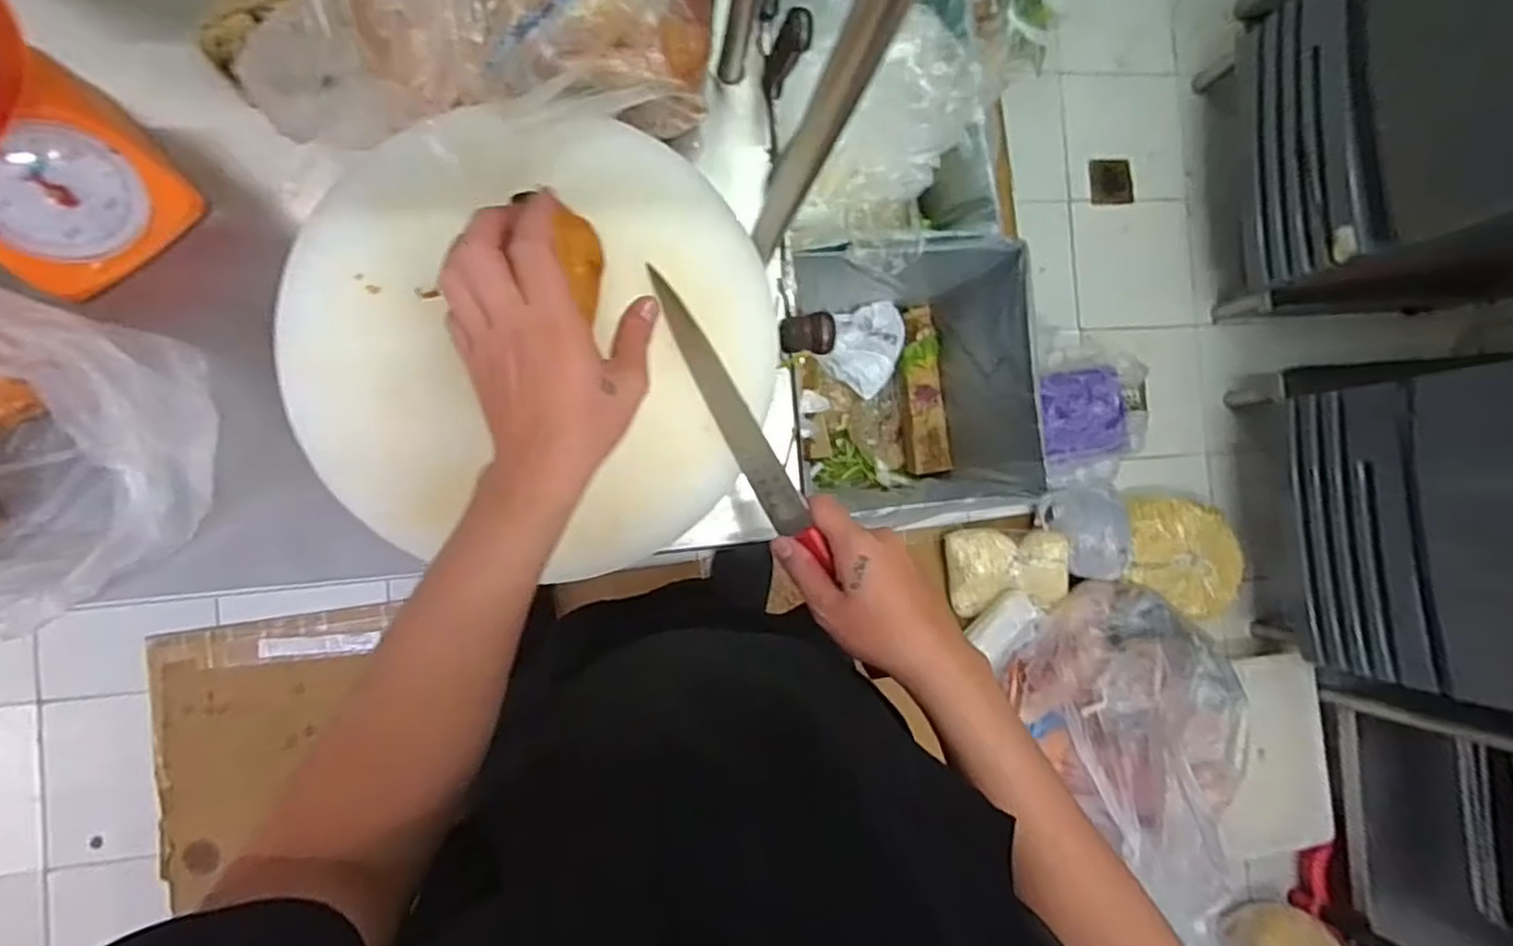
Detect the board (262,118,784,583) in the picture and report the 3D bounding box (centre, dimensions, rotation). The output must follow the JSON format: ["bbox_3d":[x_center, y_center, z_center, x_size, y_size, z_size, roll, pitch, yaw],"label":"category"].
[{"bbox_3d":[-0.164,-0.099,0.542,0.351,0.043,0.320,0,88,-9],"label":"board"}]

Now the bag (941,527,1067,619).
[{"bbox_3d":[0.528,0.205,1.536,0.239,0.106,0.179,-4,89,-9],"label":"bag"}]

